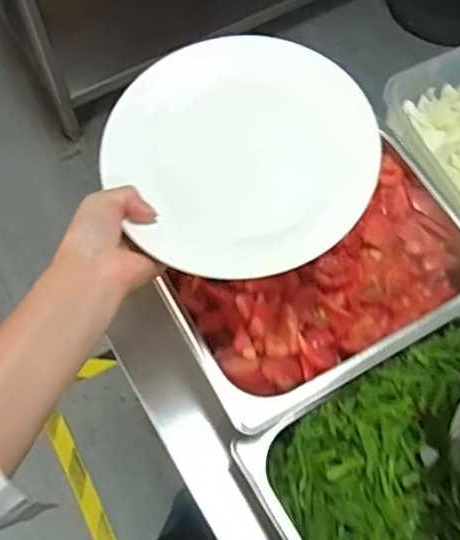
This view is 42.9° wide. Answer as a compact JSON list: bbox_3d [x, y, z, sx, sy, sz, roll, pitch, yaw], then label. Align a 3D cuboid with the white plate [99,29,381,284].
[{"bbox_3d":[0.007,-0.096,0.477,0.210,0.031,0.212,0,67,-1],"label":"white plate"}]

